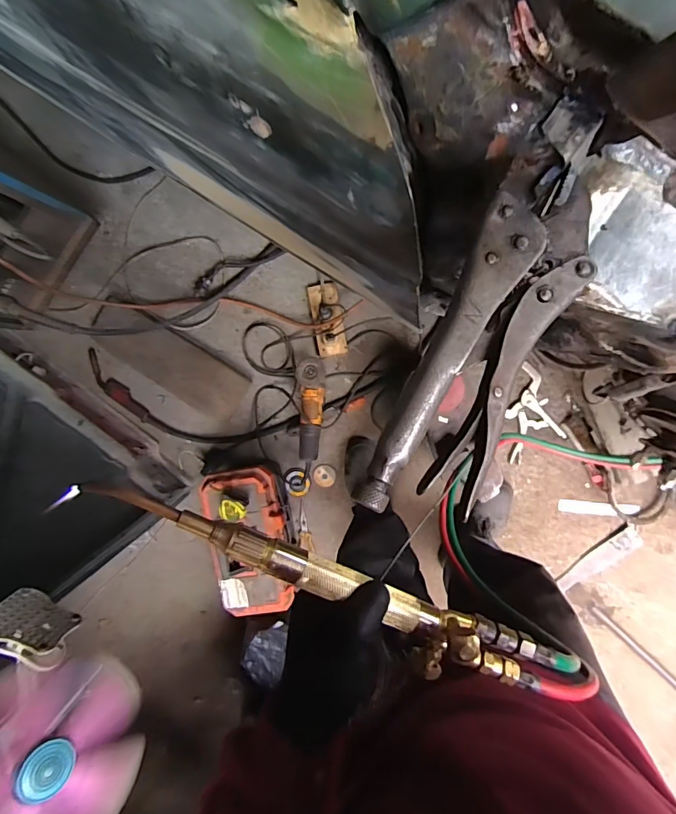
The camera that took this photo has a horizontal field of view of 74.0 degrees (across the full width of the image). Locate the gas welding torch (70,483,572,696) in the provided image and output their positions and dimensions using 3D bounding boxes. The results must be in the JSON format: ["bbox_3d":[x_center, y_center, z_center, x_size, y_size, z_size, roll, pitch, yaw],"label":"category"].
[{"bbox_3d":[0.014,0.151,0.336,0.394,0.042,0.053,26,91,-9],"label":"gas welding torch"}]

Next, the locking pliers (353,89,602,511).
[{"bbox_3d":[0.085,-0.047,0.229,0.062,0.037,0.232,27,91,1],"label":"locking pliers"}]

